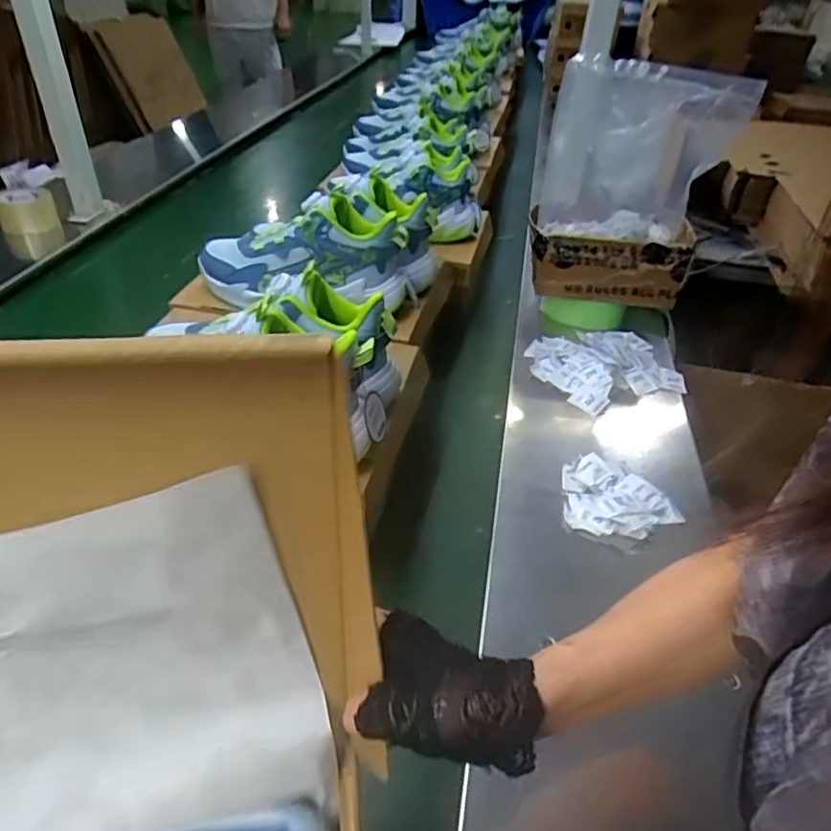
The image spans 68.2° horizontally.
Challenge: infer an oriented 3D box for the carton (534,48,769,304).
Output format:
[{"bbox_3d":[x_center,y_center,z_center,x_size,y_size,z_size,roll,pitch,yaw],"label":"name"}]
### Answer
[{"bbox_3d":[0.318,-0.364,0.931,0.232,0.306,0.245,8,39,5],"label":"carton"}]

